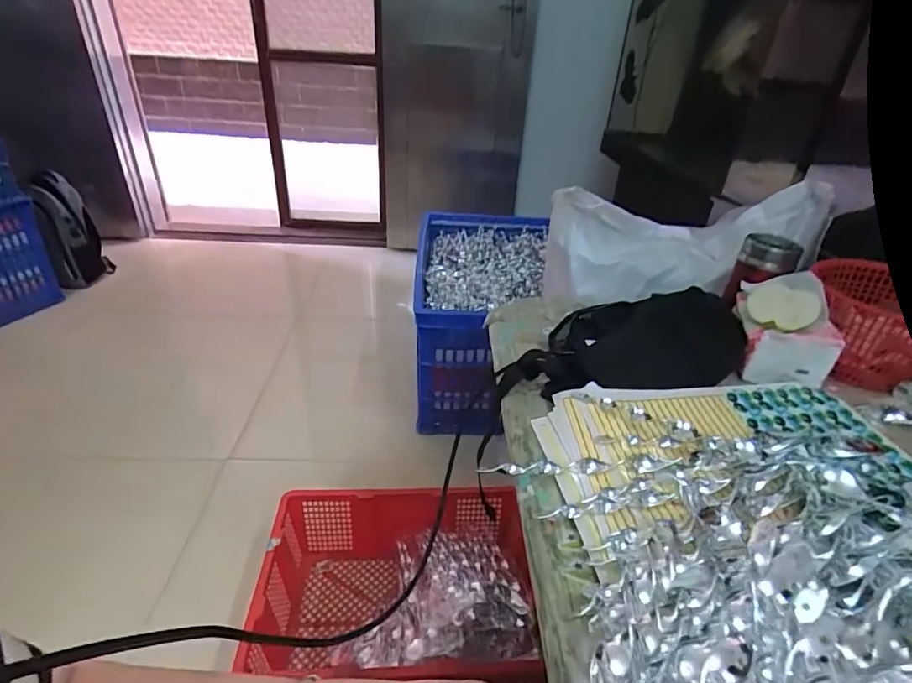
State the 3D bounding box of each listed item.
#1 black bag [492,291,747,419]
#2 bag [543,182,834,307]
[{"bbox_3d":[0.240,0.002,0.642,0.376,0.058,0.155,-10,35,-20],"label":"black bag"},{"bbox_3d":[0.385,-0.173,0.873,0.438,0.173,0.146,3,32,-2],"label":"bag"}]

